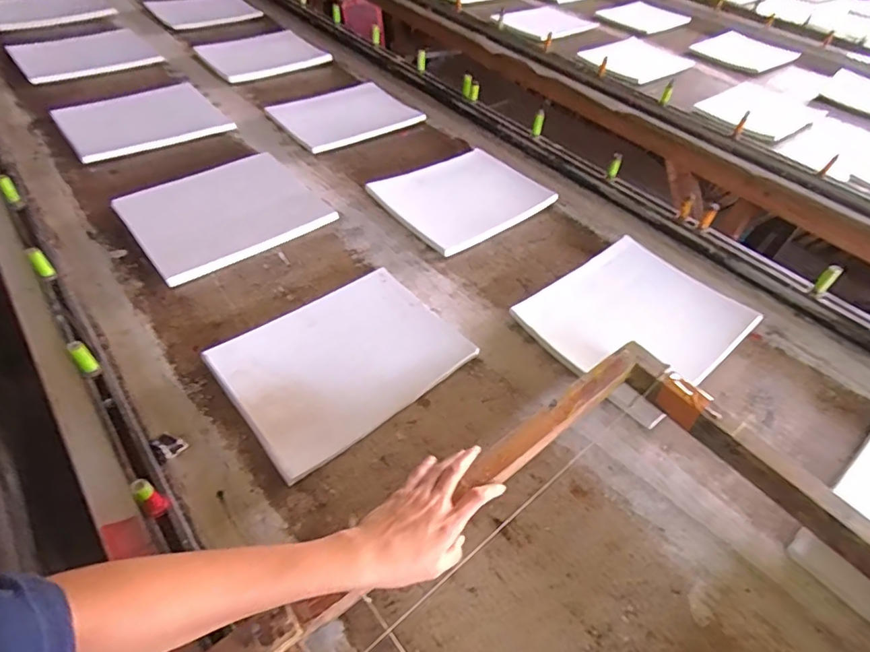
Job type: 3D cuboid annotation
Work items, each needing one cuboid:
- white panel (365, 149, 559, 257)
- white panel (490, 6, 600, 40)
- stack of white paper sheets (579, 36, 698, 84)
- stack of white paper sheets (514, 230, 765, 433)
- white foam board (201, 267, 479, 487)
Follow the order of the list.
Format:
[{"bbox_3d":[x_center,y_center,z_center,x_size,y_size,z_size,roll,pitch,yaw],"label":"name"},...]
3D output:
[{"bbox_3d":[0.052,-0.231,0.866,0.261,0.028,0.200,-28,55,-27],"label":"white panel"},{"bbox_3d":[0.383,-0.998,1.607,0.224,0.015,0.443,34,48,16],"label":"white panel"},{"bbox_3d":[0.592,-0.776,1.418,0.315,0.009,0.228,-30,56,-29],"label":"stack of white paper sheets"},{"bbox_3d":[0.280,-0.011,0.684,0.257,0.033,0.225,-30,56,-28],"label":"stack of white paper sheets"},{"bbox_3d":[-0.112,0.034,0.610,0.274,0.019,0.203,-32,57,-30],"label":"white foam board"}]

